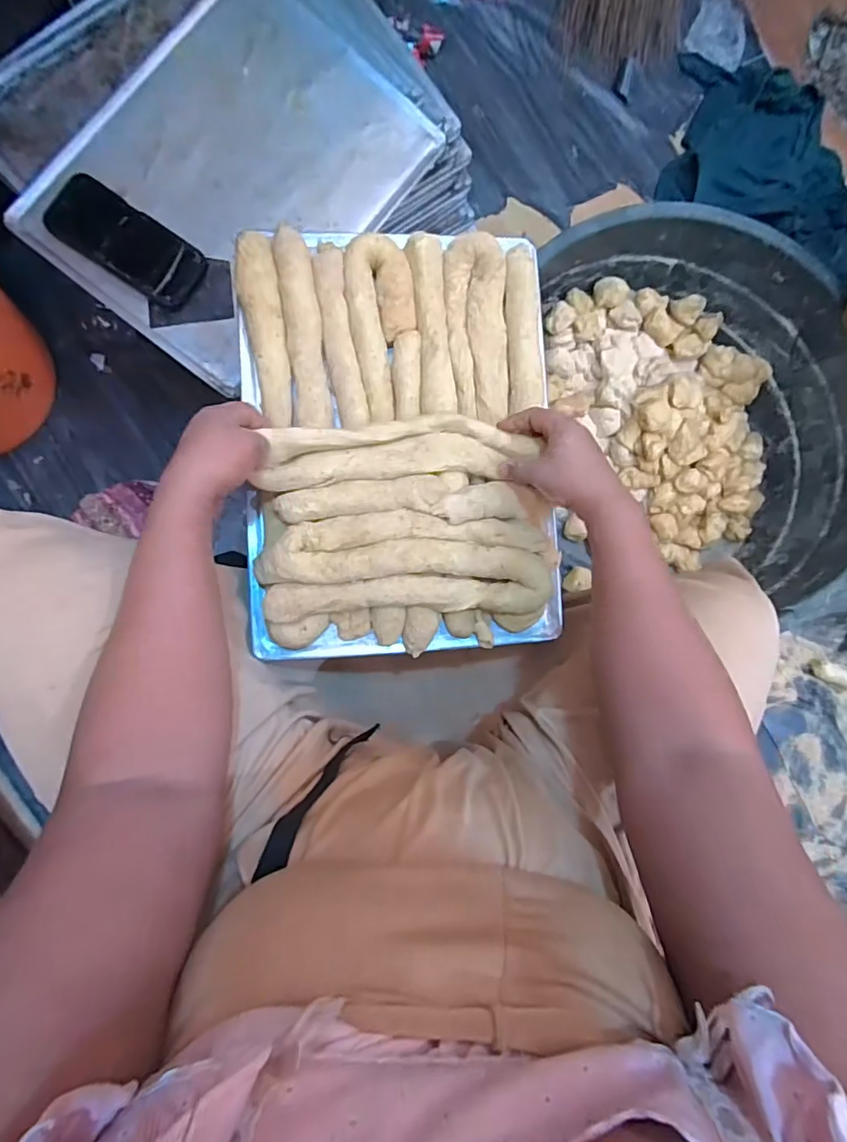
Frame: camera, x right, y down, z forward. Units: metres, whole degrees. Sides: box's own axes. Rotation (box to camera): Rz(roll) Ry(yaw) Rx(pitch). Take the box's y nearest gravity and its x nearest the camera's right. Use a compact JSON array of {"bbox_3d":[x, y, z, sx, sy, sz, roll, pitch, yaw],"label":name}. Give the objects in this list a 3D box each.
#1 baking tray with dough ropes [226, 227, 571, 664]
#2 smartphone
[{"bbox_3d":[-0.022,-0.133,0.533,0.315,0.072,0.429,-3,84,-6],"label":"baking tray with dough ropes"},{"bbox_3d":[-0.350,-0.386,0.607,0.171,0.011,0.081,32,82,-7],"label":"smartphone"}]

